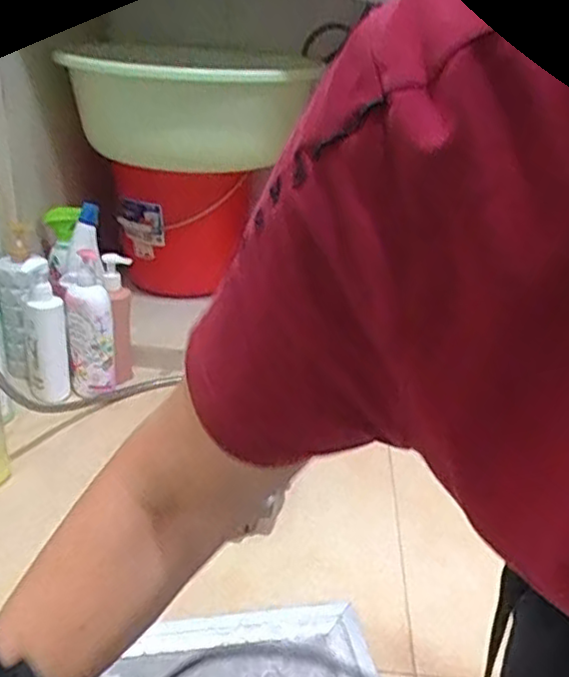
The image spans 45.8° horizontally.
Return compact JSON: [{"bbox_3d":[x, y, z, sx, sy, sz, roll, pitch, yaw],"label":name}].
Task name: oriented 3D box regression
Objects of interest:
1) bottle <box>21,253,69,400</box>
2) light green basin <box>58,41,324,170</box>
[{"bbox_3d":[-0.397,-0.005,1.117,0.066,0.259,0.078,-5,28,-22],"label":"bottle"},{"bbox_3d":[-0.200,-0.433,1.255,0.378,0.174,0.382,-10,30,-30],"label":"light green basin"}]

